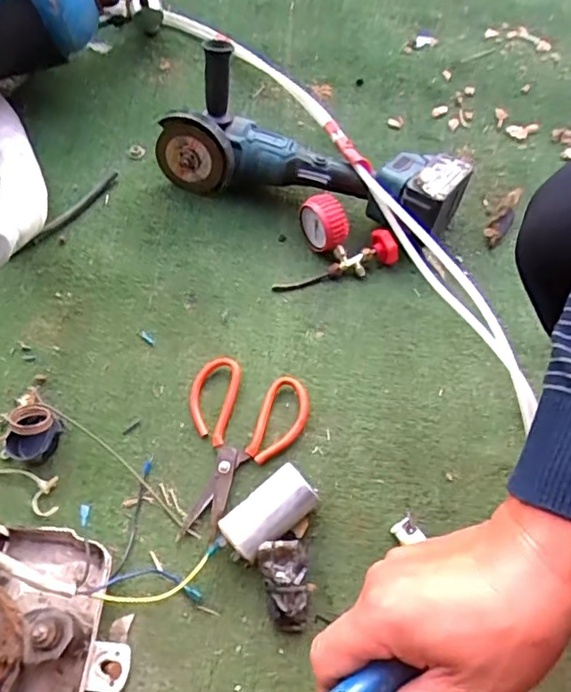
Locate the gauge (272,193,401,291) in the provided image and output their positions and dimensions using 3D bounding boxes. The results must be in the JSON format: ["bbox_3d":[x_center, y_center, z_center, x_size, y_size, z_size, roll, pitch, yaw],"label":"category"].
[{"bbox_3d":[0.052,-0.135,0.712,0.157,0.051,0.102,-14,68,-6],"label":"gauge"}]

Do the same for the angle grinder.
[{"bbox_3d":[0.035,-0.236,0.705,0.376,0.156,0.126,15,68,6],"label":"angle grinder"}]

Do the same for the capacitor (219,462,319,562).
[{"bbox_3d":[-0.017,0.163,0.570,0.095,0.045,0.052,-41,73,-15],"label":"capacitor"}]

